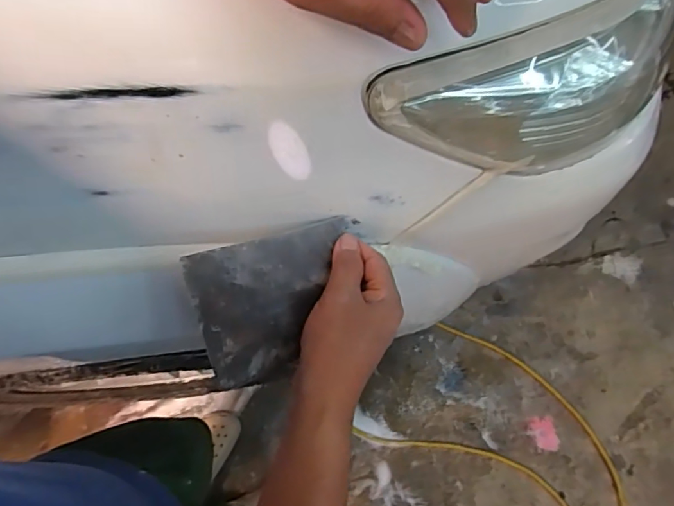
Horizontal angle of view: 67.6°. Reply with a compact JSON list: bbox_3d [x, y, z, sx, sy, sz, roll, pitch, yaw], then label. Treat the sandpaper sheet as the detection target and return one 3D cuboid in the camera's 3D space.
[{"bbox_3d":[-0.042,0.038,0.371,0.130,0.004,0.103,-17,104,-39],"label":"sandpaper sheet"}]

